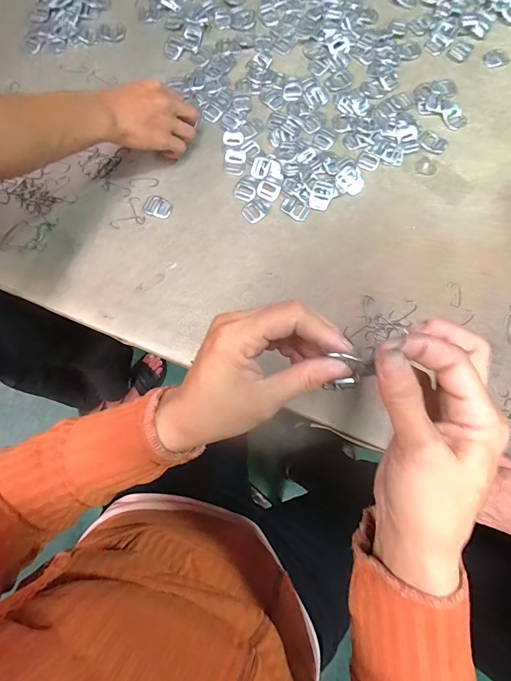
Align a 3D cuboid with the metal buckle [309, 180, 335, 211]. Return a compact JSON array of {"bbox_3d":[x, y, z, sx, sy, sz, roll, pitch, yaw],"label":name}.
[{"bbox_3d":[0.090,-0.196,0.462,0.028,0.004,0.041,22,77,5],"label":"metal buckle"}]

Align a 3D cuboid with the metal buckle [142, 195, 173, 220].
[{"bbox_3d":[-0.132,-0.182,0.464,0.037,0.007,0.029,24,77,6],"label":"metal buckle"}]

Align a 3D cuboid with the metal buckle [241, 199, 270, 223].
[{"bbox_3d":[0.000,-0.177,0.465,0.034,0.004,0.028,-39,79,-9],"label":"metal buckle"}]

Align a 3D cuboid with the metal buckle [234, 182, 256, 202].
[{"bbox_3d":[-0.014,-0.205,0.470,0.030,0.004,0.025,29,78,7],"label":"metal buckle"}]

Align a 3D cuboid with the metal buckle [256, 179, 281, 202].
[{"bbox_3d":[0.018,-0.206,0.470,0.031,0.004,0.026,27,78,7],"label":"metal buckle"}]

